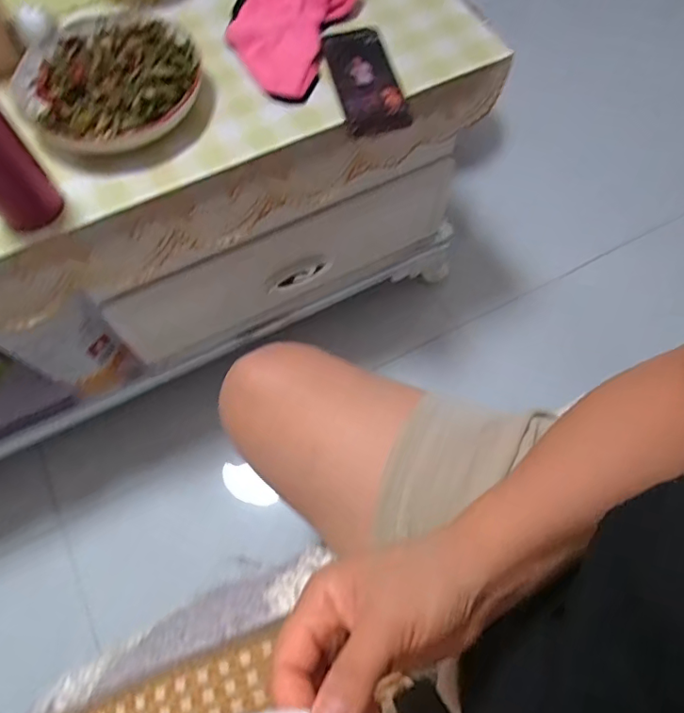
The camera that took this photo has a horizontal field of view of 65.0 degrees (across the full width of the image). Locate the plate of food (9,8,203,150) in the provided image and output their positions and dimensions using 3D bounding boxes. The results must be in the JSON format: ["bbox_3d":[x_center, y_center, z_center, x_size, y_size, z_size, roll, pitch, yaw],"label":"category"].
[{"bbox_3d":[-0.268,-0.316,0.618,0.211,0.048,0.201,0,65,1],"label":"plate of food"}]

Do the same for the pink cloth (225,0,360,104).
[{"bbox_3d":[-0.079,-0.416,0.658,0.142,0.046,0.204,16,67,8],"label":"pink cloth"}]

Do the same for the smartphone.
[{"bbox_3d":[0.026,-0.331,0.636,0.075,0.014,0.168,-14,66,-5],"label":"smartphone"}]

